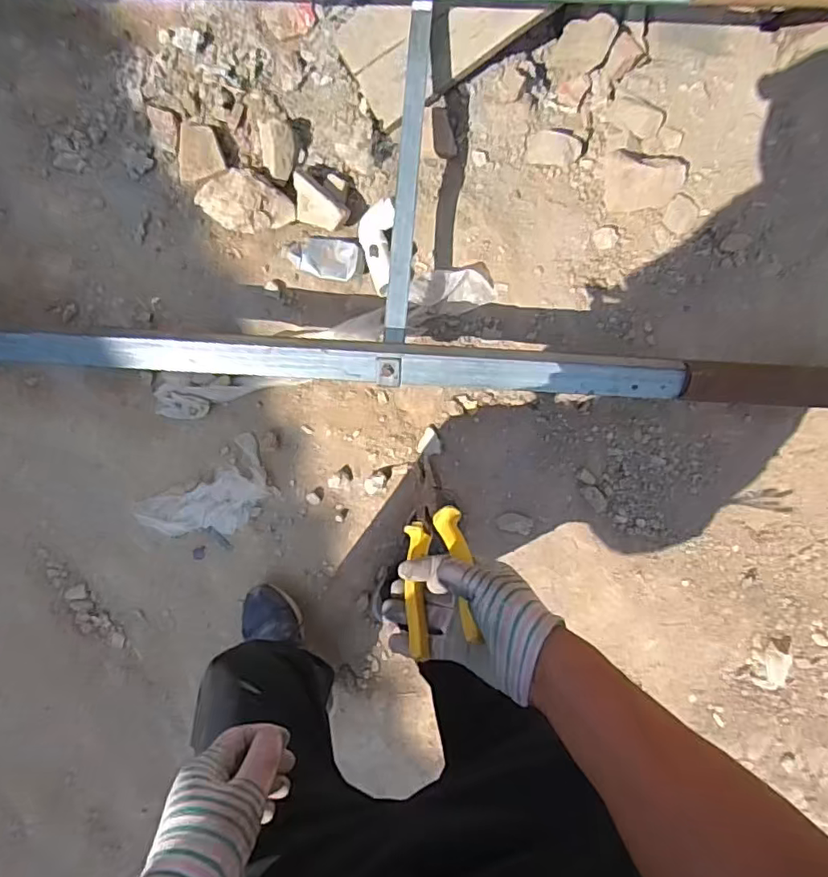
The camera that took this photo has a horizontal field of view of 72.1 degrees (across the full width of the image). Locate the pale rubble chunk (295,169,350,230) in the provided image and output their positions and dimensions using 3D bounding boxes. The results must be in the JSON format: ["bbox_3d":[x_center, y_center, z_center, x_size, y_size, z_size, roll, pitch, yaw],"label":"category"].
[{"bbox_3d":[-0.203,-0.476,1.152,0.137,0.032,0.081,36,91,-3],"label":"pale rubble chunk"}]

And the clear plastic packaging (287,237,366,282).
[{"bbox_3d":[-0.179,-0.370,1.175,0.152,0.032,0.083,8,90,1],"label":"clear plastic packaging"}]

